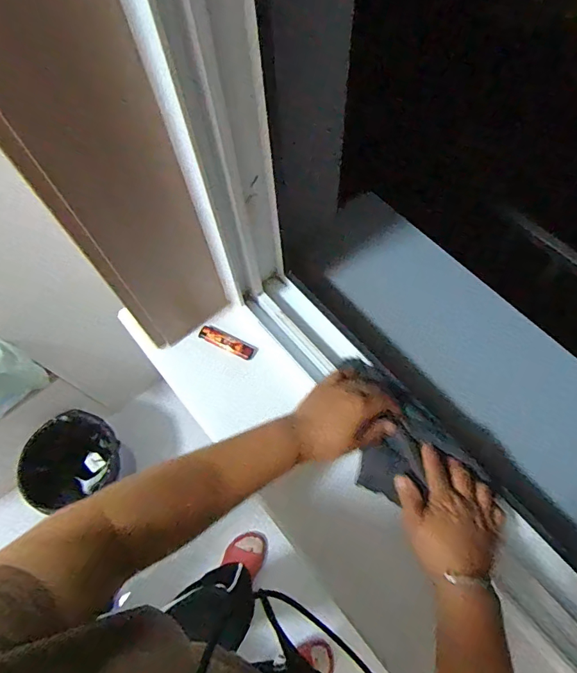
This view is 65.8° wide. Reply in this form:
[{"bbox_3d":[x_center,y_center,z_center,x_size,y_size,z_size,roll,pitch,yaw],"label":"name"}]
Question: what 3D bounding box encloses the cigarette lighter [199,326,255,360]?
[{"bbox_3d":[-0.086,0.008,0.618,0.081,0.008,0.020,26,70,14],"label":"cigarette lighter"}]

